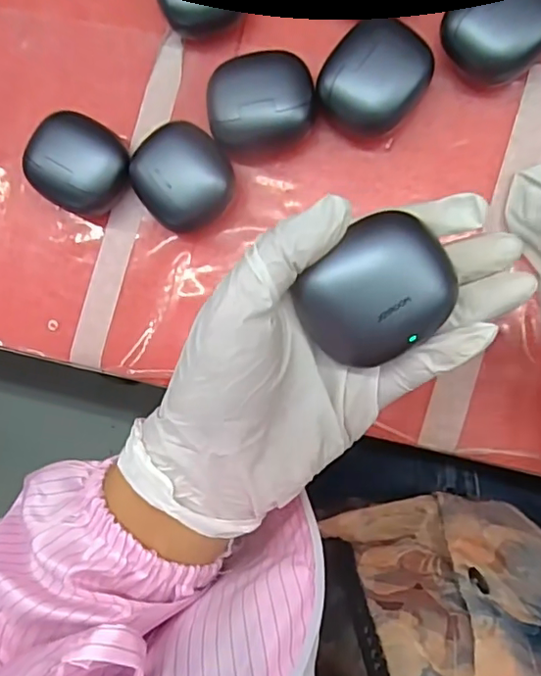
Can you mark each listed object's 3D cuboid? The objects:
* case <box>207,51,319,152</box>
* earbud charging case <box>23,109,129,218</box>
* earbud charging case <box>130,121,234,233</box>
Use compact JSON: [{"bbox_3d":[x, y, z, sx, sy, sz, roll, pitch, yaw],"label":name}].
[{"bbox_3d":[-0.005,-0.127,0.299,0.054,0.030,0.049,-10,88,9],"label":"case"},{"bbox_3d":[-0.106,-0.097,0.314,0.053,0.030,0.048,31,94,8],"label":"earbud charging case"},{"bbox_3d":[-0.047,-0.087,0.305,0.049,0.031,0.049,-38,84,7],"label":"earbud charging case"}]

